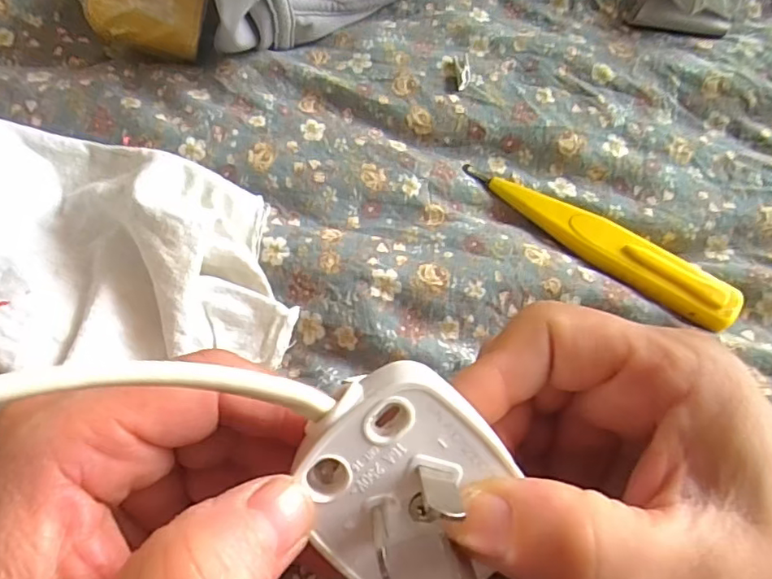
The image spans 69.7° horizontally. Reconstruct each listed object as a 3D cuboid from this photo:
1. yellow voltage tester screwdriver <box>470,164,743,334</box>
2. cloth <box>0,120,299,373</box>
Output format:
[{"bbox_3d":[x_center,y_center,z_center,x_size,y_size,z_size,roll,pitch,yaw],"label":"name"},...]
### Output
[{"bbox_3d":[0.089,-0.023,0.232,0.120,0.008,0.016,33,69,11],"label":"yellow voltage tester screwdriver"},{"bbox_3d":[-0.136,-0.026,0.212,0.211,0.025,0.102,22,67,6],"label":"cloth"}]

